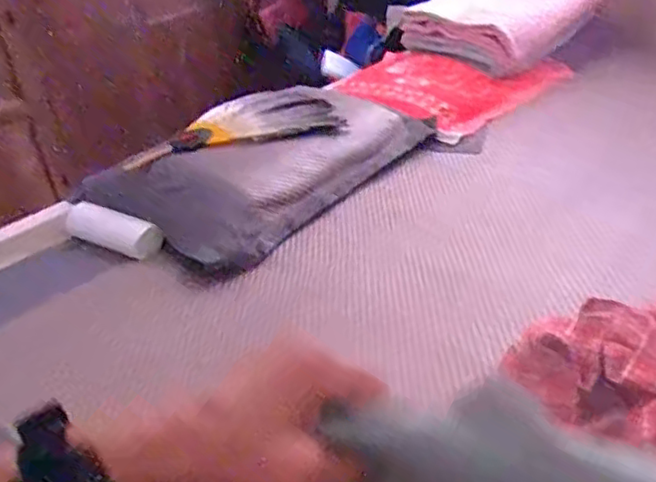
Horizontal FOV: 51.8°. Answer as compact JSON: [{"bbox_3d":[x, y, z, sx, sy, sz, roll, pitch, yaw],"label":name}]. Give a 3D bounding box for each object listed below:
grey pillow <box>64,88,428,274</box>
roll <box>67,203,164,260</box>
[{"bbox_3d":[-0.089,-0.145,1.223,0.267,0.068,0.603,46,55,8],"label":"grey pillow"},{"bbox_3d":[-0.352,-0.018,1.121,0.165,0.061,0.060,18,30,-4],"label":"roll"}]

